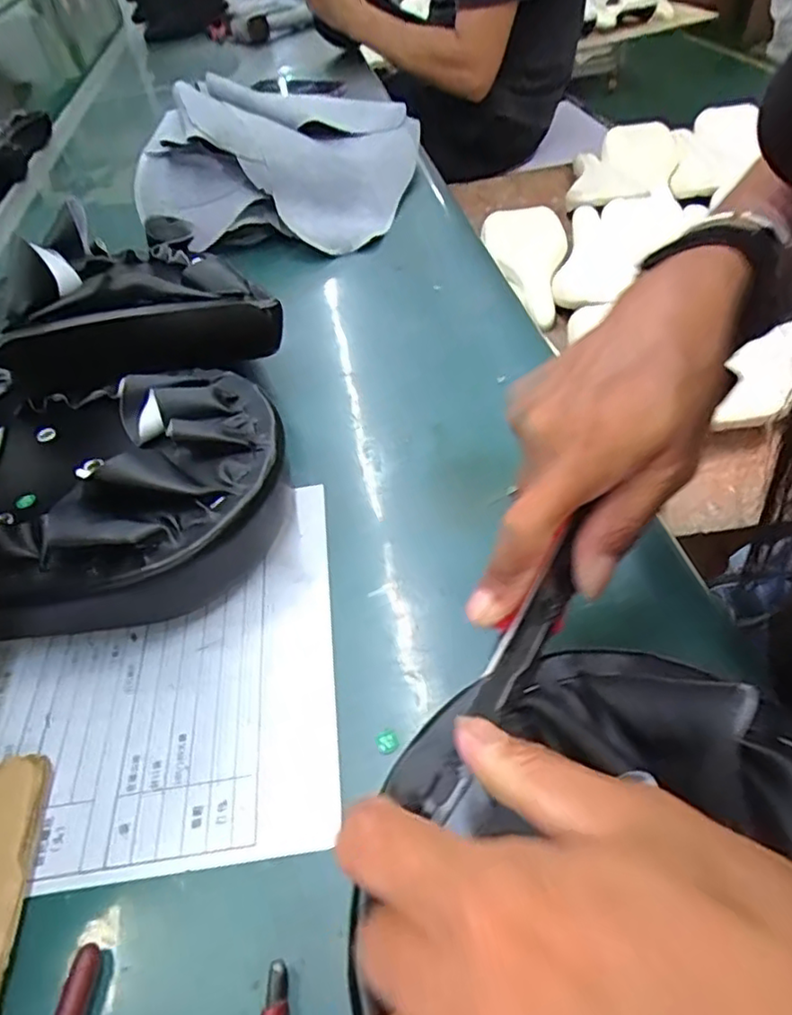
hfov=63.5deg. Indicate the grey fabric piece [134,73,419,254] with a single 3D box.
[{"bbox_3d":[-0.122,-0.390,0.696,0.263,0.116,0.265,4,47,11],"label":"grey fabric piece"}]

